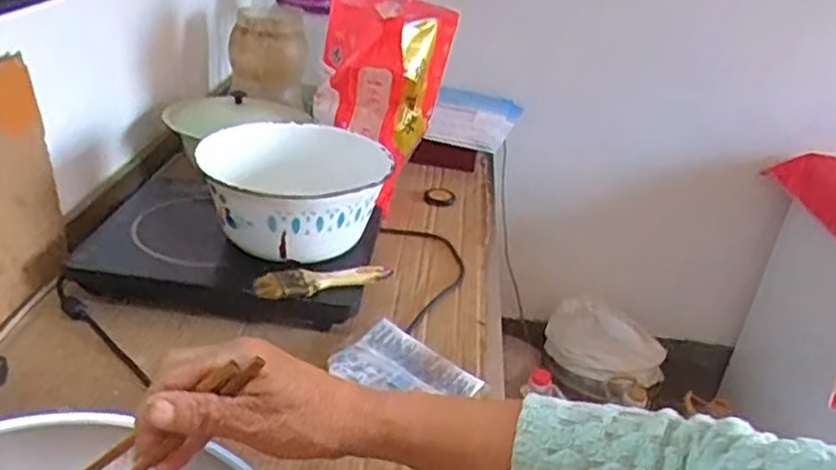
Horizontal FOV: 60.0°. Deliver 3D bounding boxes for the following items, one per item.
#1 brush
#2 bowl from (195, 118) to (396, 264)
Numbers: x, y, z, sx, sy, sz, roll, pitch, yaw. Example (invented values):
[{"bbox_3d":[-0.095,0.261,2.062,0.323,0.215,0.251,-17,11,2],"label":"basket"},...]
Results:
[{"bbox_3d":[-0.113,0.054,0.881,0.167,0.020,0.033,-7,31,-24],"label":"brush"},{"bbox_3d":[-0.157,-0.066,0.980,0.234,0.106,0.256,5,28,-3],"label":"bowl"}]

